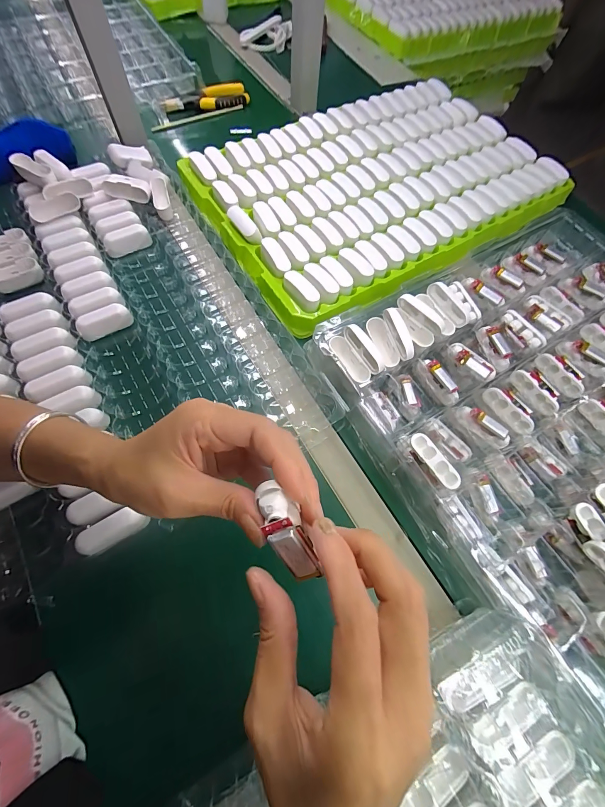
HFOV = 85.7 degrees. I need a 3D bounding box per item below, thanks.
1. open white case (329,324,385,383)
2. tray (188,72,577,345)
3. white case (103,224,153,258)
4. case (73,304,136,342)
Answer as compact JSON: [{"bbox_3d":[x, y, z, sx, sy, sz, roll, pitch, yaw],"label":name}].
[{"bbox_3d":[0.062,-0.054,0.378,0.033,0.041,0.063,-26,70,-15],"label":"open white case"},{"bbox_3d":[0.133,-0.370,0.545,0.571,0.034,0.403,-28,70,-13],"label":"tray"},{"bbox_3d":[-0.257,-0.238,0.480,0.064,0.026,0.025,-30,71,-16],"label":"white case"},{"bbox_3d":[-0.256,-0.106,0.422,0.064,0.024,0.022,-24,69,-14],"label":"case"}]

